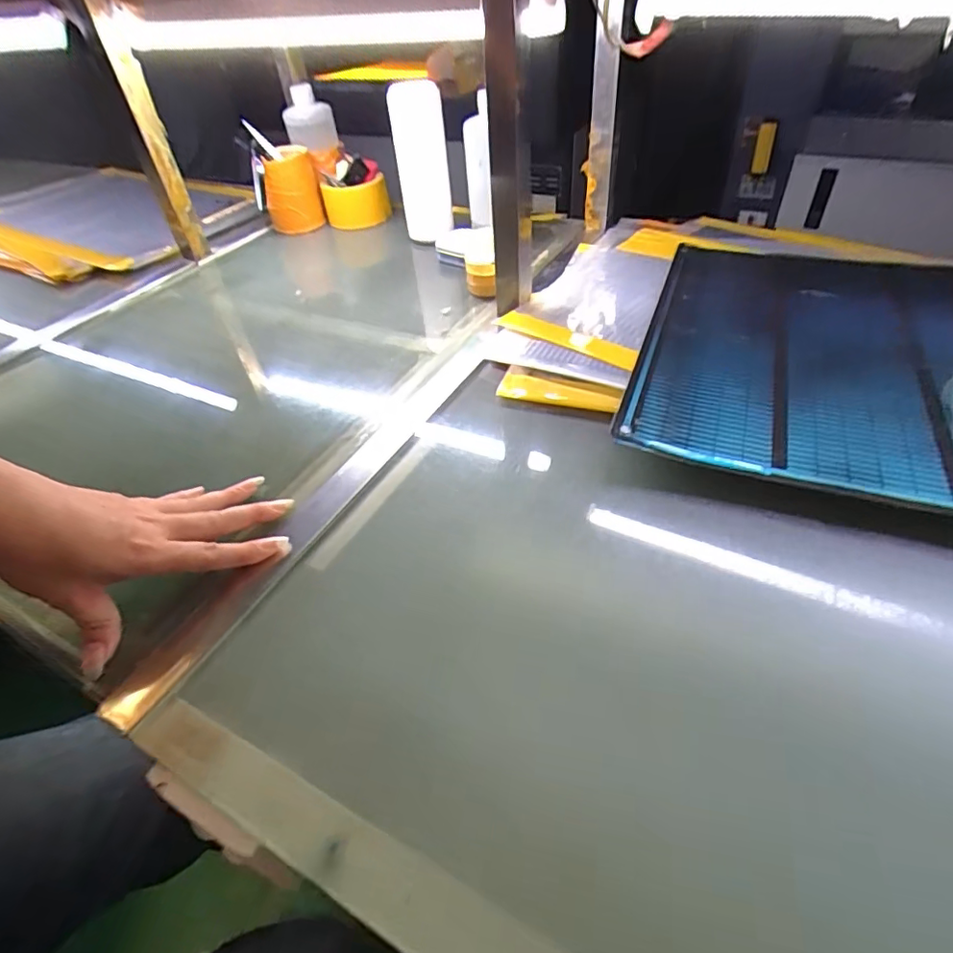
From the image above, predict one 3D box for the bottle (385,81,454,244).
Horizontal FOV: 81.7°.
[{"bbox_3d":[-0.068,-0.386,0.692,0.066,0.172,0.049,-6,45,1],"label":"bottle"}]

